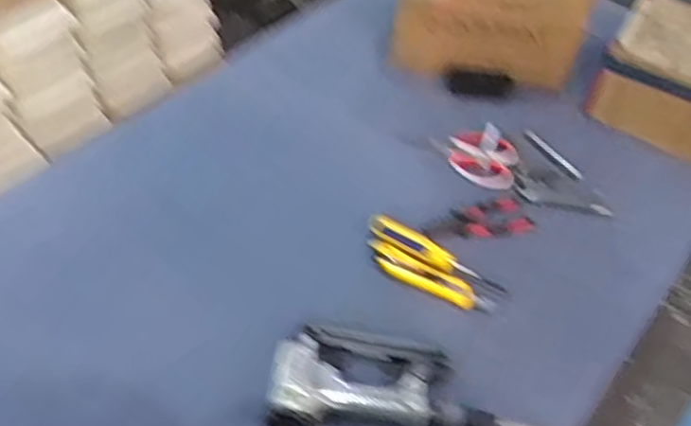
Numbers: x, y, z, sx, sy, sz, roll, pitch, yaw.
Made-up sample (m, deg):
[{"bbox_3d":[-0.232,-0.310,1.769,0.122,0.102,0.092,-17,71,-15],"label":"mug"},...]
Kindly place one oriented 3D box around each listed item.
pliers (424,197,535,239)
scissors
[{"bbox_3d":[0.186,0.010,0.943,0.155,0.023,0.068,-11,52,-15],"label":"pliers"},{"bbox_3d":[0.267,-0.051,0.999,0.242,0.021,0.106,36,55,22],"label":"scissors"}]

